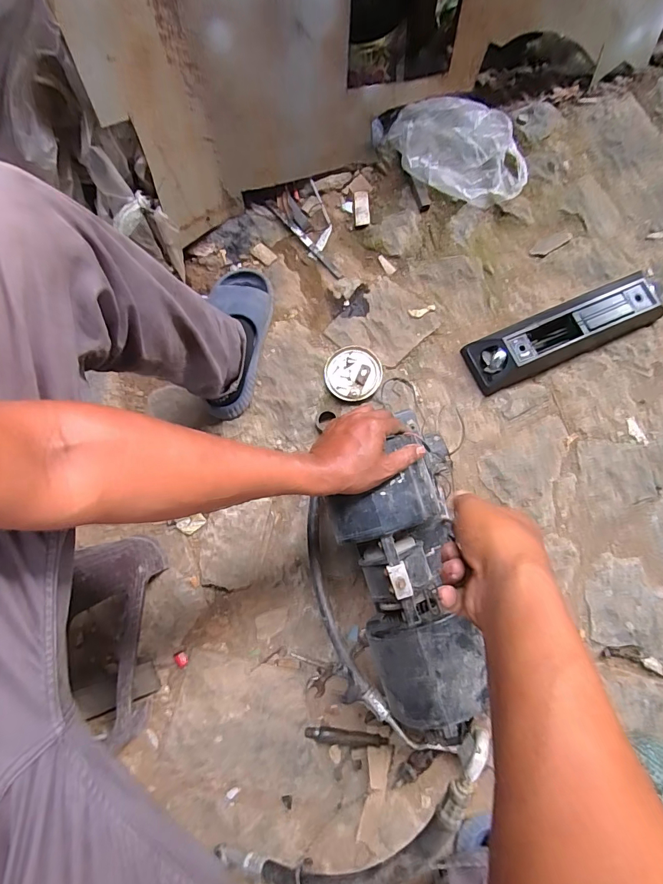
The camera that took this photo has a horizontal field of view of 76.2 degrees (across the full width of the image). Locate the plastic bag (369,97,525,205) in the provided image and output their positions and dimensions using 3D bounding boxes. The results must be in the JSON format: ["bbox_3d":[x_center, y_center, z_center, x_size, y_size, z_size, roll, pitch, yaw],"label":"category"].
[{"bbox_3d":[0.242,-0.578,0.838,0.328,0.117,0.133,11,80,1],"label":"plastic bag"}]

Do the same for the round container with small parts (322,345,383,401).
[{"bbox_3d":[0.042,-0.130,0.799,0.105,0.019,0.105,0,80,-1],"label":"round container with small parts"}]

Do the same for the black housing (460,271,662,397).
[{"bbox_3d":[0.445,-0.213,0.803,0.380,0.065,0.107,-23,81,-5],"label":"black housing"}]

